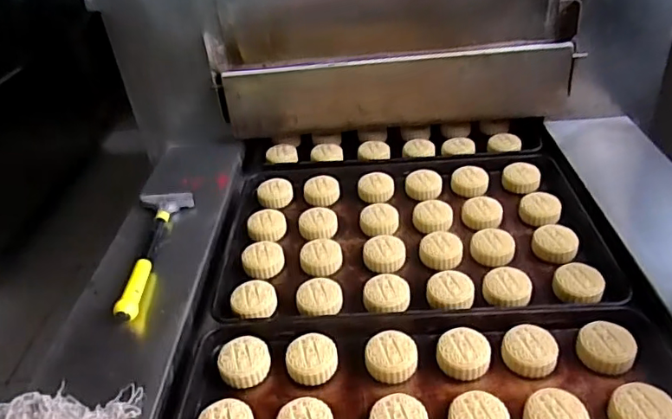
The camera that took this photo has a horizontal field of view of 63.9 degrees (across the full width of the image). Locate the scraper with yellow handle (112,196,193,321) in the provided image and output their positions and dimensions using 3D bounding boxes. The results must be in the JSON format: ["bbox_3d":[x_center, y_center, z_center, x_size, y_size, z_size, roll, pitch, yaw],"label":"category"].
[{"bbox_3d":[-0.291,0.060,0.878,0.088,0.042,0.305,-9,32,-4],"label":"scraper with yellow handle"}]

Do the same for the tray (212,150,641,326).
[{"bbox_3d":[0.115,0.027,0.919,0.597,0.044,0.424,-4,37,3],"label":"tray"}]

